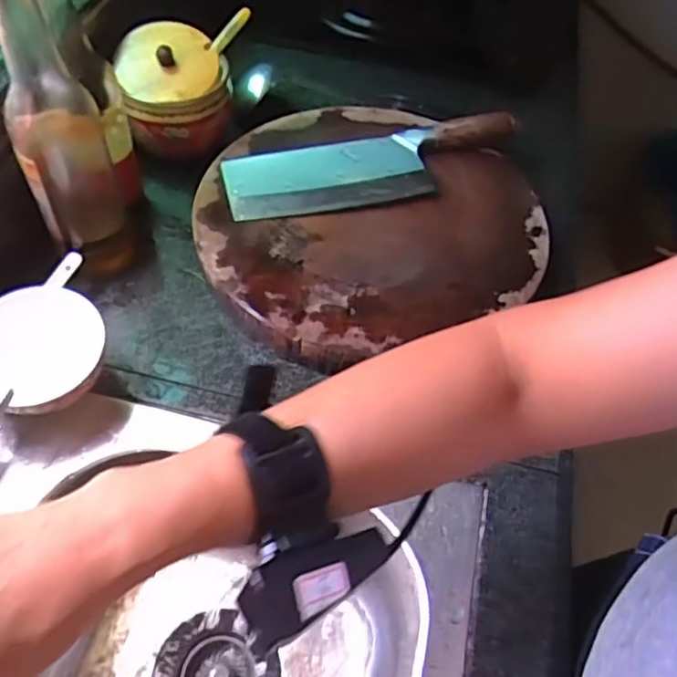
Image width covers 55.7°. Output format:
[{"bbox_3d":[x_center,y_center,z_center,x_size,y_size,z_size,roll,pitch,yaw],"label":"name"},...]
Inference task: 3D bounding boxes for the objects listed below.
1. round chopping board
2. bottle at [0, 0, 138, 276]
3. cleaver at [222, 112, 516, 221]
[{"bbox_3d":[0.032,-0.112,0.650,0.325,0.043,0.340,2,53,-3],"label":"round chopping board"},{"bbox_3d":[-0.227,-0.178,0.519,0.073,0.301,0.069,-15,56,-15],"label":"bottle"},{"bbox_3d":[0.042,-0.182,0.666,0.312,0.028,0.092,-12,55,-13],"label":"cleaver"}]

